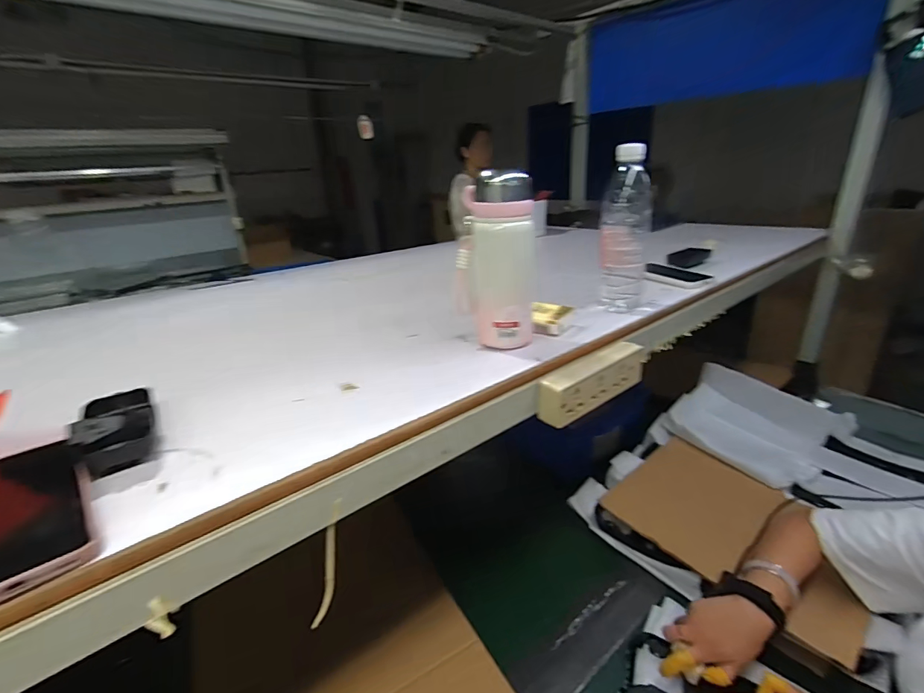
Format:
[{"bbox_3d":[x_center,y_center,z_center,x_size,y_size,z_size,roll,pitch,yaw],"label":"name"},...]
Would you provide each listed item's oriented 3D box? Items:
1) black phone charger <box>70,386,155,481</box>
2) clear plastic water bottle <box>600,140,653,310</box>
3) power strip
[{"bbox_3d":[-0.293,0.071,0.372,0.052,0.031,0.106,-19,27,-33],"label":"black phone charger"},{"bbox_3d":[0.234,-0.160,0.630,0.066,0.226,0.071,4,23,17],"label":"clear plastic water bottle"},{"bbox_3d":[0.159,0.045,0.522,0.168,0.058,0.032,-19,27,-33],"label":"power strip"}]

